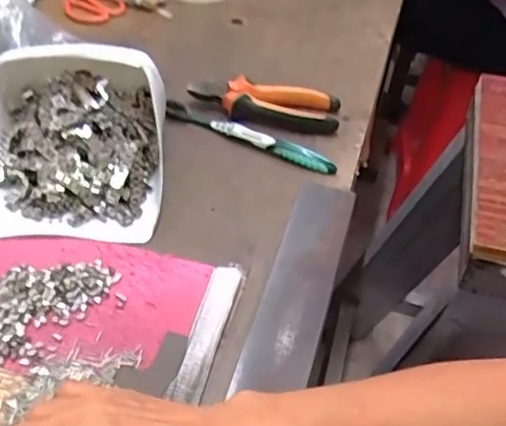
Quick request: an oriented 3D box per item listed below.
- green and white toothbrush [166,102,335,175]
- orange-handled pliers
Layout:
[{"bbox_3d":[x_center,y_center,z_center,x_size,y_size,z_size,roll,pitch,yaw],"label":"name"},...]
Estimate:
[{"bbox_3d":[-0.005,-0.076,0.589,0.182,0.015,0.014,24,48,16],"label":"green and white toothbrush"},{"bbox_3d":[0.011,-0.113,0.619,0.150,0.022,0.050,11,46,4],"label":"orange-handled pliers"}]

